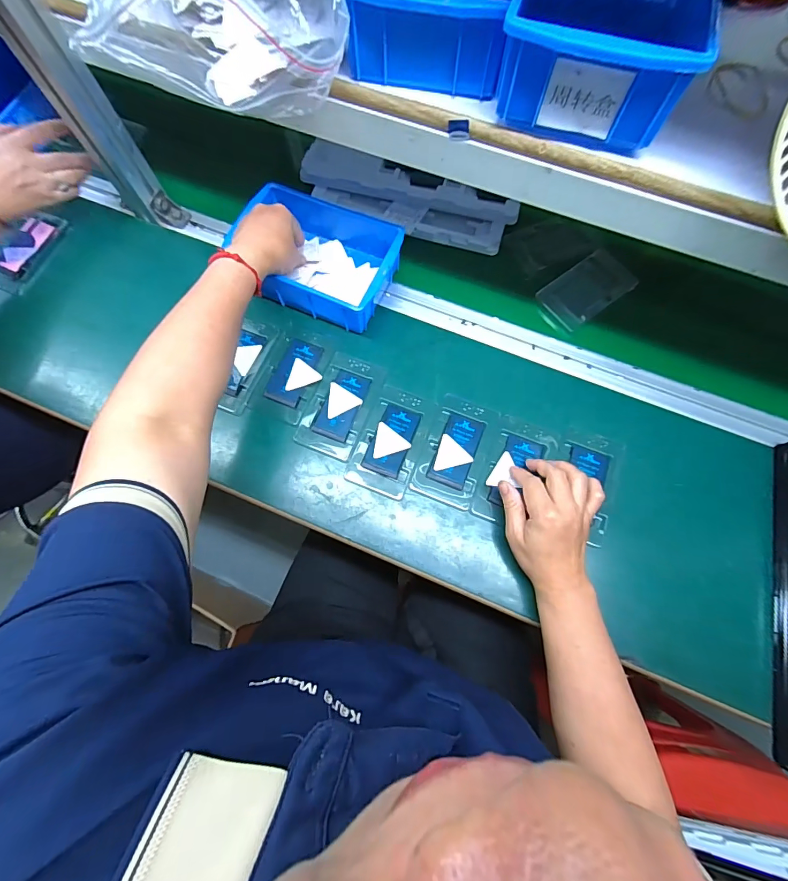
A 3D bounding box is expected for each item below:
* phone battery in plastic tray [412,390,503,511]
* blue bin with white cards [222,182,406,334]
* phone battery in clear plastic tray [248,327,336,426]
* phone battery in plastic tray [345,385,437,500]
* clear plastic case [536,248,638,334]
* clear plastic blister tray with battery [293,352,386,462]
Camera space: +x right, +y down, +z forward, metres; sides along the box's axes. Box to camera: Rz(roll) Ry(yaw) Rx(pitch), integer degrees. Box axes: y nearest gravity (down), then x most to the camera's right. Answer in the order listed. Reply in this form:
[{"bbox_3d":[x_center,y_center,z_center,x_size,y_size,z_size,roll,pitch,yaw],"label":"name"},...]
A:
[{"bbox_3d":[0.074,0.010,0.481,0.073,0.007,0.128,20,73,6],"label":"phone battery in plastic tray"},{"bbox_3d":[-0.097,-0.238,0.518,0.194,0.062,0.144,25,76,5],"label":"blue bin with white cards"},{"bbox_3d":[-0.126,-0.083,0.504,0.073,0.007,0.117,19,73,6],"label":"phone battery in clear plastic tray"},{"bbox_3d":[-0.002,-0.001,0.484,0.072,0.009,0.127,21,73,6],"label":"phone battery in plastic tray"},{"bbox_3d":[0.261,-0.206,0.543,0.128,0.012,0.074,-36,76,-11],"label":"clear plastic case"},{"bbox_3d":[-0.064,-0.045,0.498,0.075,0.007,0.129,21,73,6],"label":"clear plastic blister tray with battery"}]

